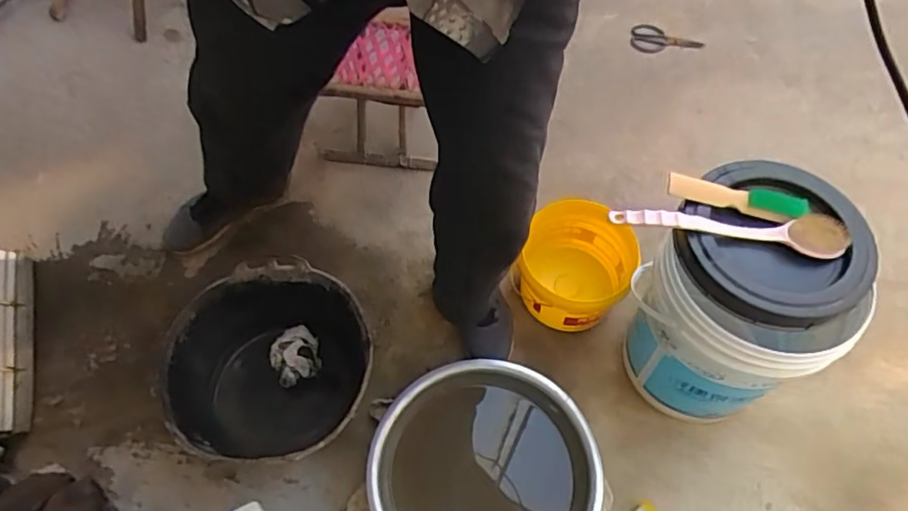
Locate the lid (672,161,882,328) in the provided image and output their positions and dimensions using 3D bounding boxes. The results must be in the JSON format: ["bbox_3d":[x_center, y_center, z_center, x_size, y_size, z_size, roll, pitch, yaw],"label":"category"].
[{"bbox_3d":[0.474,-0.025,0.889,0.261,0.041,0.255,1,60,-2],"label":"lid"}]

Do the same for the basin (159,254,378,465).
[{"bbox_3d":[-0.334,0.205,1.121,0.366,0.164,0.374,1,60,-2],"label":"basin"}]

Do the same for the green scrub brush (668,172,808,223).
[{"bbox_3d":[0.427,-0.089,0.908,0.204,0.023,0.052,14,61,6],"label":"green scrub brush"}]

